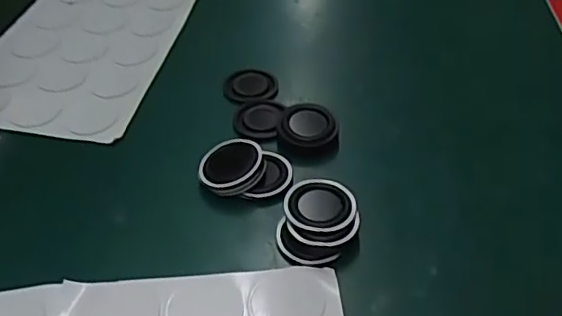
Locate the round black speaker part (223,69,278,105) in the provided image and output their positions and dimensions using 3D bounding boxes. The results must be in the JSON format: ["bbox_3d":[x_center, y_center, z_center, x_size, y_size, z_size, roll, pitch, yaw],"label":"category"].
[{"bbox_3d":[-0.022,-0.053,0.429,0.039,0.005,0.038,0,43,0],"label":"round black speaker part"}]

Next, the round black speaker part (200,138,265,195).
[{"bbox_3d":[-0.030,0.005,0.353,0.038,0.010,0.038,-7,45,7],"label":"round black speaker part"}]

